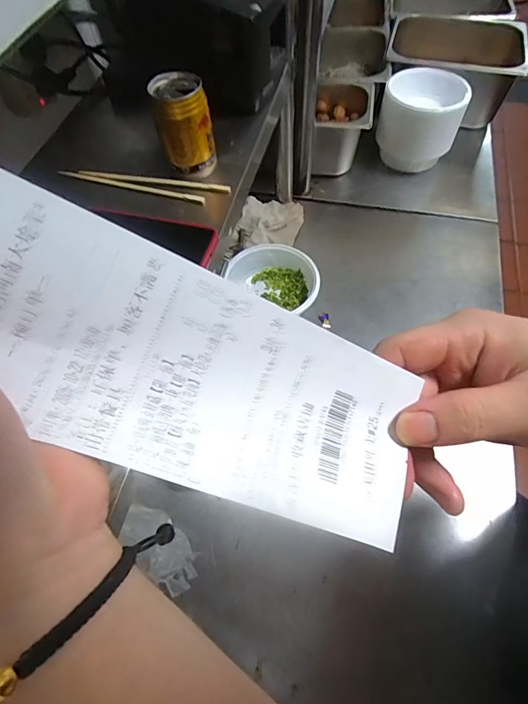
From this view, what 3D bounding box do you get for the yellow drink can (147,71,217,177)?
[{"bbox_3d":[-0.094,-0.266,0.476,0.059,0.089,0.061,-1,61,2],"label":"yellow drink can"}]

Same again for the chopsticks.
[{"bbox_3d":[-0.149,-0.208,0.495,0.215,0.006,0.032,13,63,10],"label":"chopsticks"}]

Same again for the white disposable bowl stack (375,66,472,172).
[{"bbox_3d":[0.341,-0.515,0.890,0.160,0.142,0.160,14,63,10],"label":"white disposable bowl stack"}]

